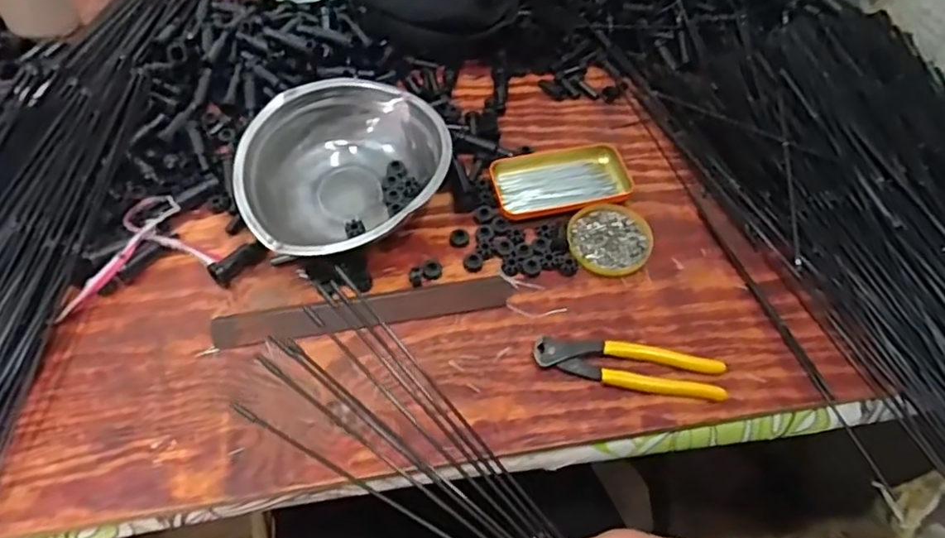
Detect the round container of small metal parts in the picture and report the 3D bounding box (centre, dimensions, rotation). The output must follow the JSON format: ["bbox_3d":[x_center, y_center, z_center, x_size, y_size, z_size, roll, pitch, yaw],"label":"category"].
[{"bbox_3d":[0.138,-0.030,0.630,0.081,0.009,0.084,1,55,-1],"label":"round container of small metal parts"}]

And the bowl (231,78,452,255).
[{"bbox_3d":[-0.120,-0.095,0.614,0.190,0.080,0.178,1,55,-1],"label":"bowl"}]

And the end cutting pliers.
[{"bbox_3d":[0.137,0.087,0.551,0.164,0.023,0.036,8,55,4],"label":"end cutting pliers"}]

